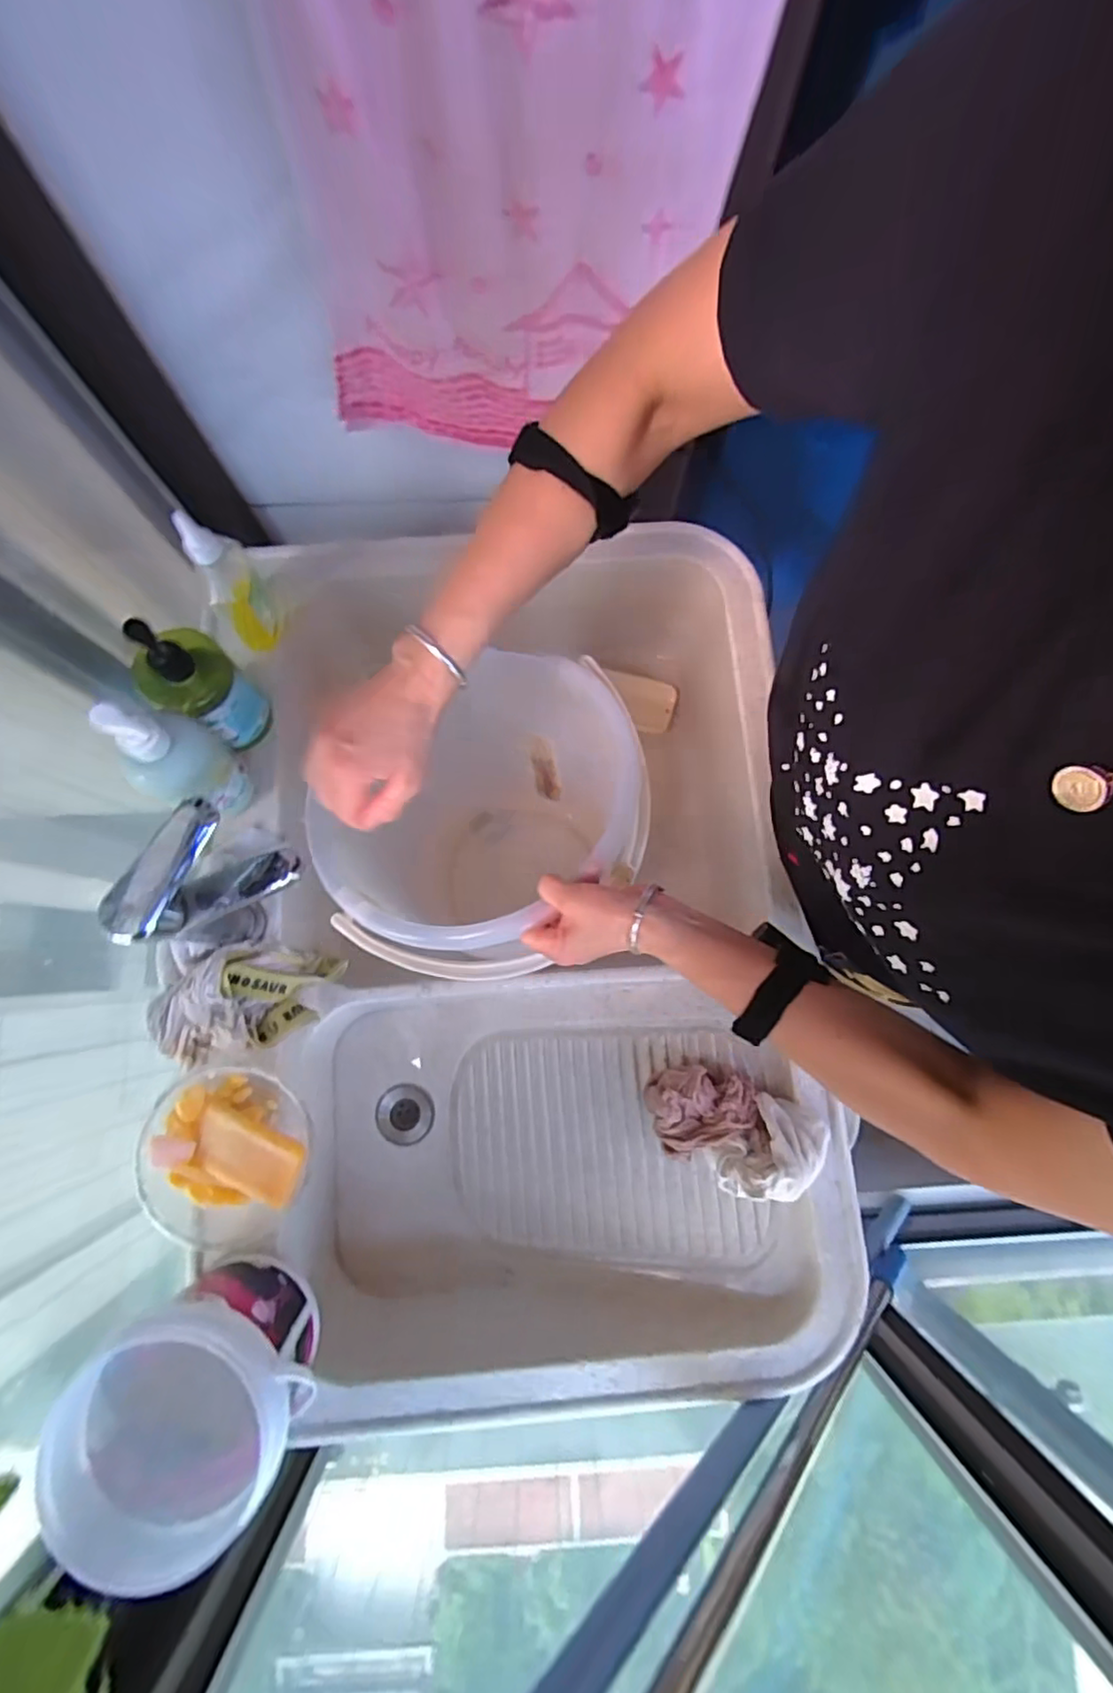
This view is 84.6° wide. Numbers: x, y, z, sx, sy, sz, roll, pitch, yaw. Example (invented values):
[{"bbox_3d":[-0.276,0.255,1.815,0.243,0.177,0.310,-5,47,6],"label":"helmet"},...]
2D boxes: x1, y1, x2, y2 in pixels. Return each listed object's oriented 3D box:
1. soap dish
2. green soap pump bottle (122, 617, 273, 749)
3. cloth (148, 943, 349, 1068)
[{"bbox_3d":[-0.287,0.269,0.541,0.142,0.064,0.136,37,81,5],"label":"soap dish"},{"bbox_3d":[-0.321,-0.147,0.542,0.067,0.154,0.070,0,80,-1],"label":"green soap pump bottle"},{"bbox_3d":[-0.291,0.143,0.588,0.132,0.099,0.092,-14,80,-4],"label":"cloth"}]

